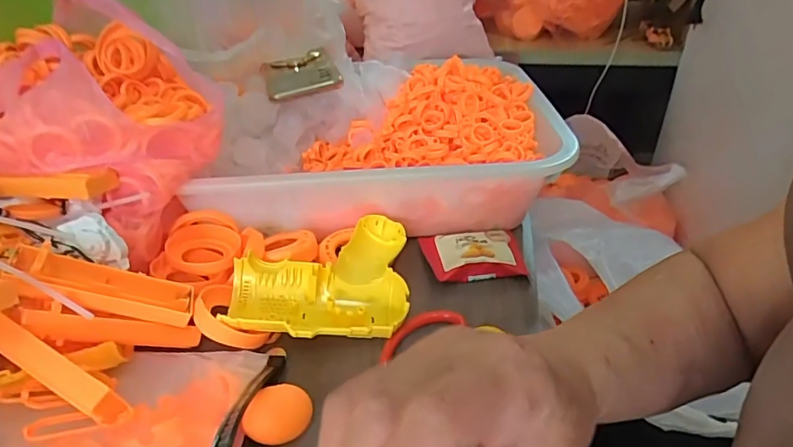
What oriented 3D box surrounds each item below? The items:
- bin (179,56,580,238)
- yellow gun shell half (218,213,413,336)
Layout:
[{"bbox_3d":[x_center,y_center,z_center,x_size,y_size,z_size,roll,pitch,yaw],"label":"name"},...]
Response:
[{"bbox_3d":[-0.012,-0.080,0.519,0.338,0.092,0.230,-5,34,-6],"label":"bin"},{"bbox_3d":[-0.058,0.046,0.413,0.131,0.038,0.126,-2,34,0],"label":"yellow gun shell half"}]

